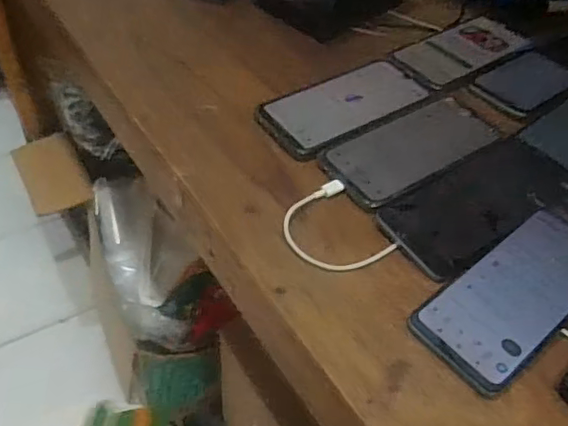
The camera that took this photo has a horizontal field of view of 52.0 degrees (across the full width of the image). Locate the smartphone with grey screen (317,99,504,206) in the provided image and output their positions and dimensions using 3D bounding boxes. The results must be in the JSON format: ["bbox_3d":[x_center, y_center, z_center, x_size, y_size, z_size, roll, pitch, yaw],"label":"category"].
[{"bbox_3d":[0.120,-0.061,0.528,0.167,0.007,0.077,-24,54,-25],"label":"smartphone with grey screen"}]

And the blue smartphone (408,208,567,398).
[{"bbox_3d":[0.173,0.055,0.425,0.176,0.010,0.074,-31,58,-30],"label":"blue smartphone"}]

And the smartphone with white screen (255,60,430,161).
[{"bbox_3d":[0.058,-0.108,0.565,0.168,0.011,0.084,-27,56,-27],"label":"smartphone with white screen"}]

